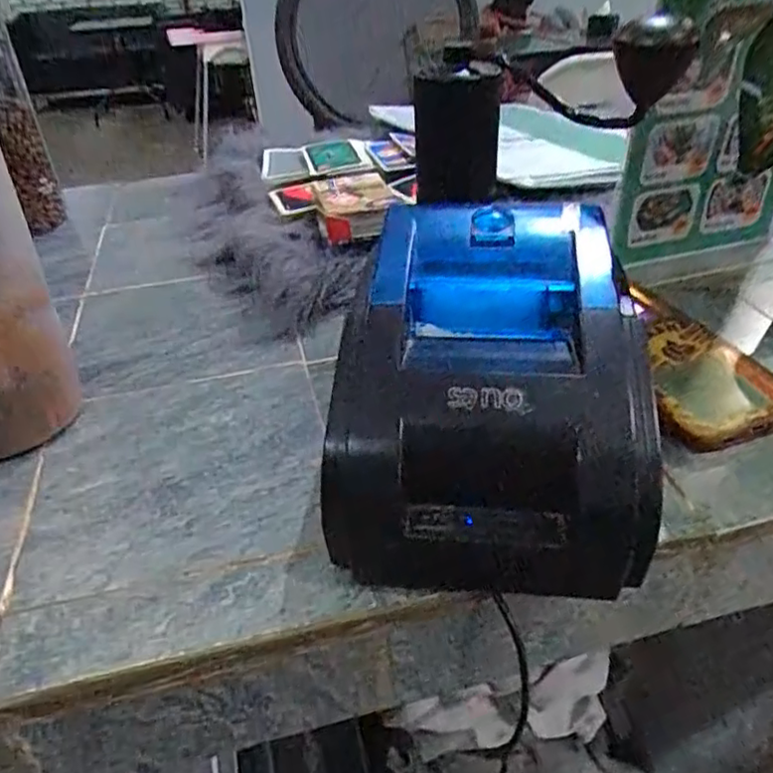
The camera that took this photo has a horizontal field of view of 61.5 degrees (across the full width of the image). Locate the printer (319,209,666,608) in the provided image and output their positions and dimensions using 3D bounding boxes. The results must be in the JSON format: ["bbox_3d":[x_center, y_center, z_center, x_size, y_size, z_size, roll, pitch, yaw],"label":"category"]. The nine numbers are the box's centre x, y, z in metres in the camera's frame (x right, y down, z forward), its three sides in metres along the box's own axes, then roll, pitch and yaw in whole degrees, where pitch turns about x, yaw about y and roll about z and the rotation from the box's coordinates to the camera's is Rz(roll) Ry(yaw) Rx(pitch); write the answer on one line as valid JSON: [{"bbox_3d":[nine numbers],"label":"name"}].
[{"bbox_3d":[0.042,0.000,0.284,0.123,0.107,0.138,0,35,4],"label":"printer"}]

